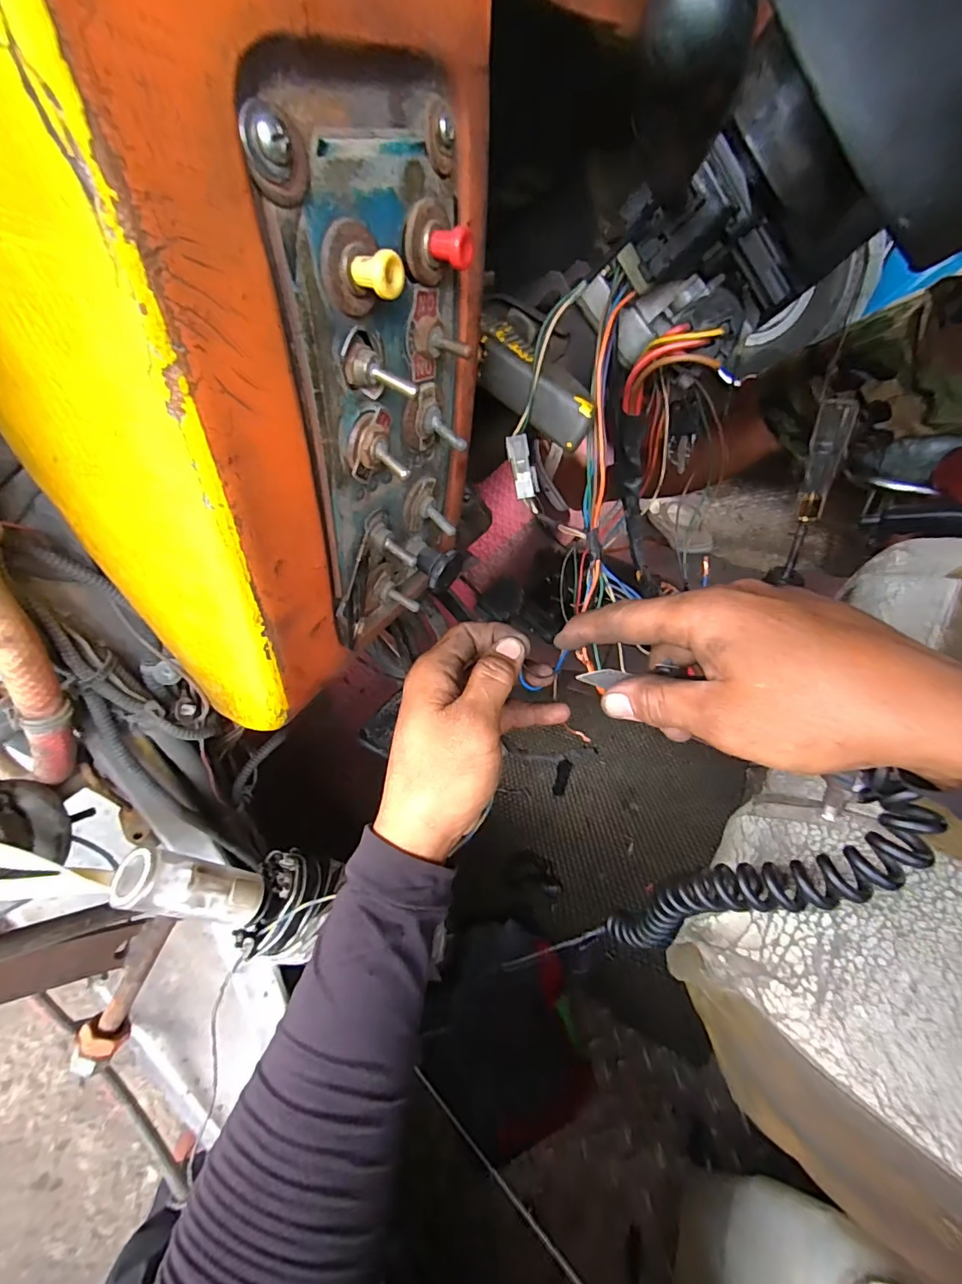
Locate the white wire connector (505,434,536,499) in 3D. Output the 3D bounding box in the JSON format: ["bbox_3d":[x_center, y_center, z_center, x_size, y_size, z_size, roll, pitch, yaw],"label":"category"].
[{"bbox_3d":[0.024,-0.102,0.290,0.011,0.035,0.006,-14,14,-10],"label":"white wire connector"}]

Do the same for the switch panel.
[{"bbox_3d":[-0.035,-0.089,0.224,0.031,0.222,0.093,27,52,19],"label":"switch panel"}]

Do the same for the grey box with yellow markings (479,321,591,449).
[{"bbox_3d":[0.029,-0.148,0.290,0.086,0.032,0.018,44,33,7],"label":"grey box with yellow markings"}]

